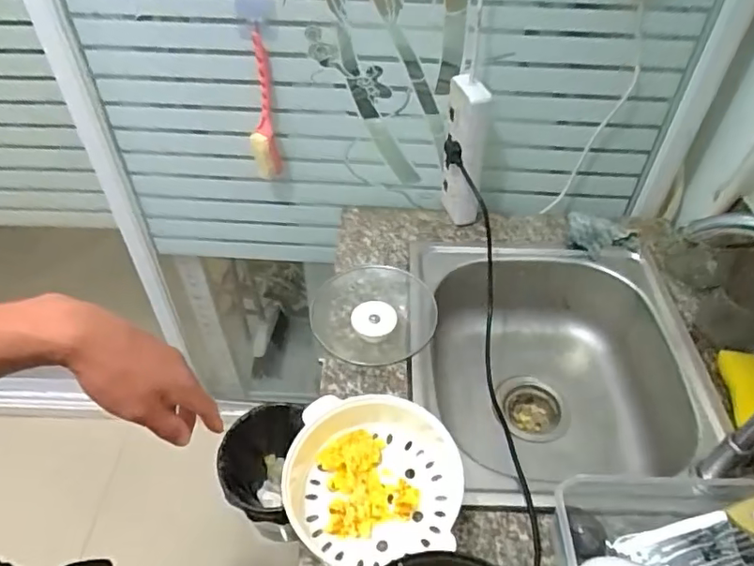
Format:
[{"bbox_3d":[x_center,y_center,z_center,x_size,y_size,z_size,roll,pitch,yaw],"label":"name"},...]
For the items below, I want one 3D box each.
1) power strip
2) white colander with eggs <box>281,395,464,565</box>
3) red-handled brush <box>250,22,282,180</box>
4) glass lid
[{"bbox_3d":[0.135,-0.199,0.836,0.062,0.220,0.073,5,47,4],"label":"power strip"},{"bbox_3d":[-0.004,0.200,0.550,0.177,0.063,0.151,1,47,1],"label":"white colander with eggs"},{"bbox_3d":[-0.175,-0.258,0.823,0.040,0.223,0.041,-5,47,-5],"label":"red-handled brush"},{"bbox_3d":[-0.006,0.041,0.728,0.161,0.038,0.158,0,47,0],"label":"glass lid"}]

